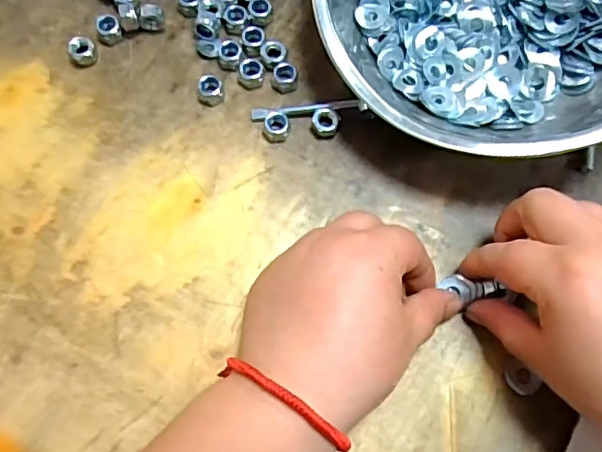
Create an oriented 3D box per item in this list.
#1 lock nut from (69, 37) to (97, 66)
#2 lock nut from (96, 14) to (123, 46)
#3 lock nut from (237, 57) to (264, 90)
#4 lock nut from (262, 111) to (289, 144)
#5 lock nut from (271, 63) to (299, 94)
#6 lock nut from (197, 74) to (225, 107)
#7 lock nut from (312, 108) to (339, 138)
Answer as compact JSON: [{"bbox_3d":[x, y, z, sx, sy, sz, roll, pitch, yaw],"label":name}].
[{"bbox_3d":[-0.135,-0.108,0.359,0.016,0.013,0.014,-30,75,-11],"label":"lock nut"},{"bbox_3d":[-0.121,-0.124,0.366,0.015,0.011,0.015,0,72,-1],"label":"lock nut"},{"bbox_3d":[-0.031,-0.095,0.358,0.015,0.008,0.016,14,72,3],"label":"lock nut"},{"bbox_3d":[-0.015,-0.059,0.348,0.015,0.008,0.016,0,72,-1],"label":"lock nut"},{"bbox_3d":[-0.010,-0.092,0.358,0.016,0.008,0.017,-11,73,-5],"label":"lock nut"},{"bbox_3d":[-0.055,-0.084,0.353,0.016,0.012,0.018,-16,73,-7],"label":"lock nut"},{"bbox_3d":[0.015,-0.062,0.349,0.015,0.009,0.015,8,72,1],"label":"lock nut"}]

